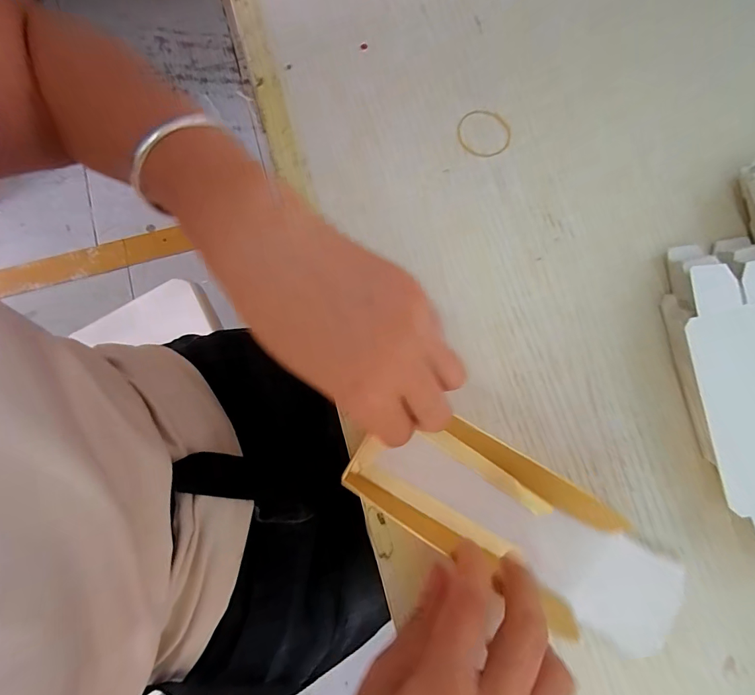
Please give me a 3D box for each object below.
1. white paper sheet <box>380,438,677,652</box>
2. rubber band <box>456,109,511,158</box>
[{"bbox_3d":[0.078,0.099,0.222,0.166,0.007,0.049,29,81,8],"label":"white paper sheet"},{"bbox_3d":[0.071,-0.143,0.272,0.036,0.004,0.034,0,79,0],"label":"rubber band"}]

